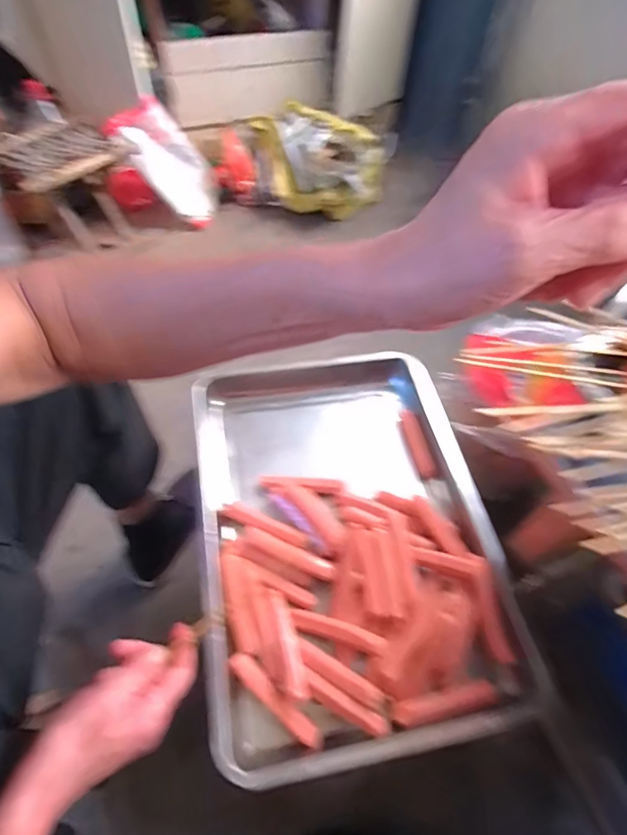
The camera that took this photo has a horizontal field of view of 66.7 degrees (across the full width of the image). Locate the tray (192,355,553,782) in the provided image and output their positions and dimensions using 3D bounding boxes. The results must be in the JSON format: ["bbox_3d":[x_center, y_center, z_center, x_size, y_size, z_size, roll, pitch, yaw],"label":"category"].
[{"bbox_3d":[0.044,0.127,0.595,0.359,0.057,0.479,-7,56,-9],"label":"tray"}]

